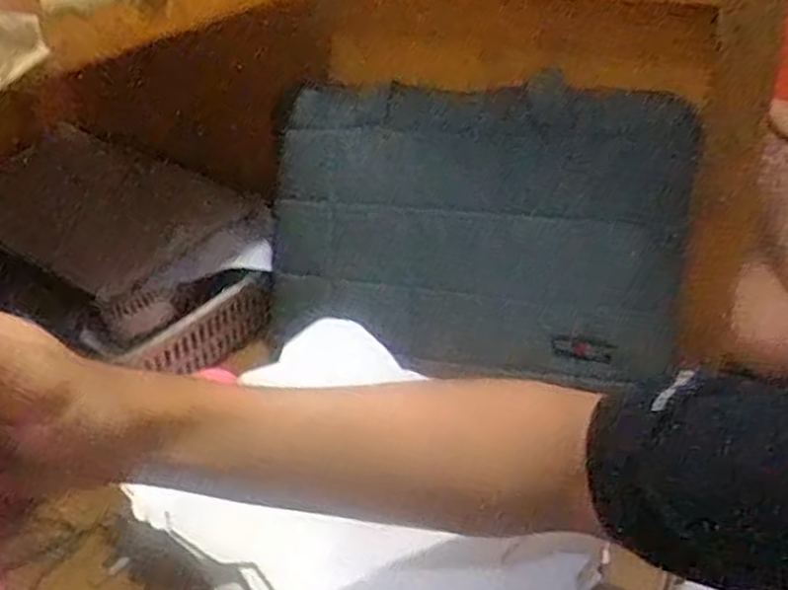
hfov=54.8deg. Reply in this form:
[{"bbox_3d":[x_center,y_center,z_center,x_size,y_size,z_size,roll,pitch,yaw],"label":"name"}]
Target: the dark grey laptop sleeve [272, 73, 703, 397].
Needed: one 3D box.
[{"bbox_3d":[0.055,-0.053,0.649,0.359,0.238,0.026,5,14,23],"label":"dark grey laptop sleeve"}]

